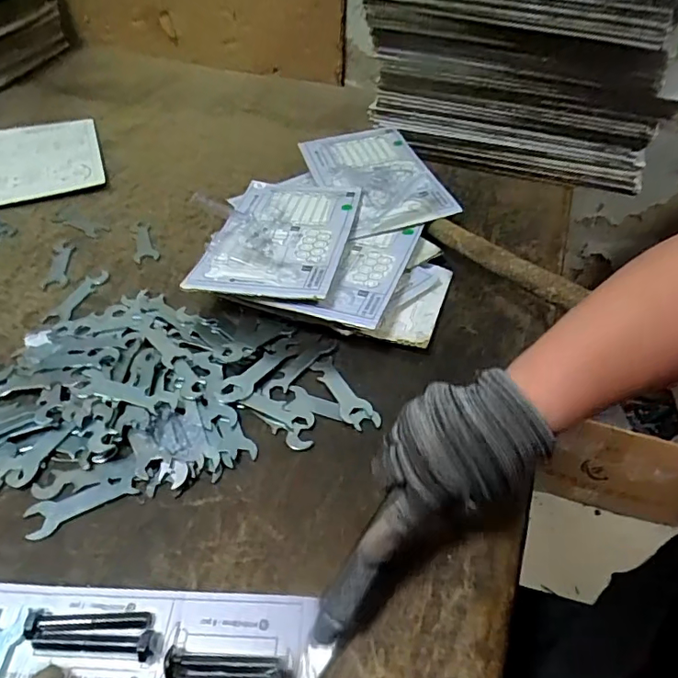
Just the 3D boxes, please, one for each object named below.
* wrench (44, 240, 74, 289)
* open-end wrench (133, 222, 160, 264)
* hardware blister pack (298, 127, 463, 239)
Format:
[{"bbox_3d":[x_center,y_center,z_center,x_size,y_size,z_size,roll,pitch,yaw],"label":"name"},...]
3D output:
[{"bbox_3d":[-0.328,-0.091,0.610,0.024,0.004,0.087,-8,45,-9],"label":"wrench"},{"bbox_3d":[-0.242,-0.120,0.642,0.028,0.004,0.086,-14,46,-14],"label":"open-end wrench"},{"bbox_3d":[0.049,-0.217,0.679,0.151,0.017,0.230,-12,45,-13],"label":"hardware blister pack"}]

